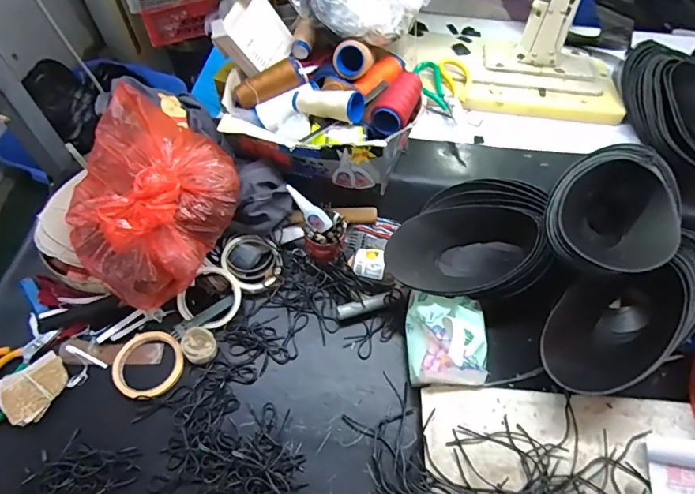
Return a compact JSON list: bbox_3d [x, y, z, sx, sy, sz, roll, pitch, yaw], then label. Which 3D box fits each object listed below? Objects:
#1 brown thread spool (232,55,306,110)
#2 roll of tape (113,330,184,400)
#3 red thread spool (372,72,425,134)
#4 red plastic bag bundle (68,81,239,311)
[{"bbox_3d":[-0.120,-0.249,0.705,0.108,0.047,0.043,-26,61,2],"label":"brown thread spool"},{"bbox_3d":[-0.283,0.164,0.647,0.093,0.013,0.098,0,58,0],"label":"roll of tape"},{"bbox_3d":[0.075,-0.216,0.681,0.053,0.044,0.109,19,60,12],"label":"red thread spool"},{"bbox_3d":[-0.285,-0.058,0.671,0.242,0.196,0.231,38,65,21],"label":"red plastic bag bundle"}]

